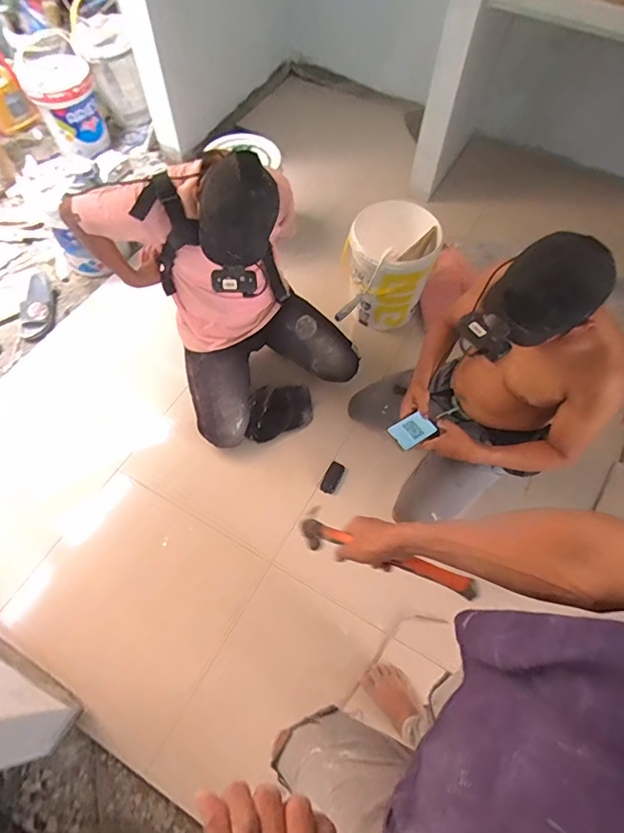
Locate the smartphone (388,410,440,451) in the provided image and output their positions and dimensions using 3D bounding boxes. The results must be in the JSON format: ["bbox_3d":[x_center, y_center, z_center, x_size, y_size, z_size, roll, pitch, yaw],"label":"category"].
[{"bbox_3d":[0.253,0.029,1.170,0.140,0.012,0.072,-30,72,-34],"label":"smartphone"}]

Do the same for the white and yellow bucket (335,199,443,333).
[{"bbox_3d":[0.264,-0.517,1.689,0.302,0.381,0.272,15,62,7],"label":"white and yellow bucket"}]

